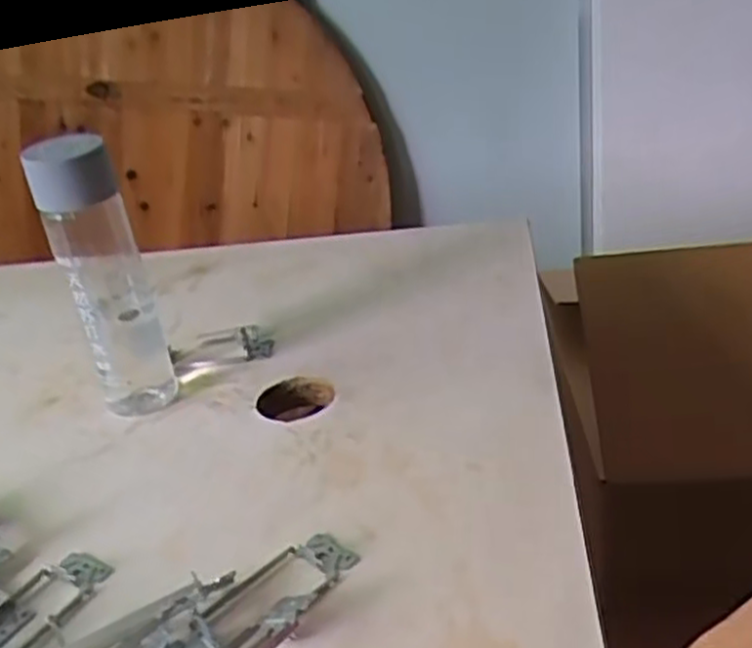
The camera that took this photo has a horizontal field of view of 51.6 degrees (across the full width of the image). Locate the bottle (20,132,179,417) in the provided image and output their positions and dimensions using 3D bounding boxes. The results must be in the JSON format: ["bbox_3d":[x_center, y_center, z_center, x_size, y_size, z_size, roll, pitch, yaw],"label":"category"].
[{"bbox_3d":[-0.201,-0.034,0.576,0.063,0.208,0.055,-16,28,-17],"label":"bottle"}]

